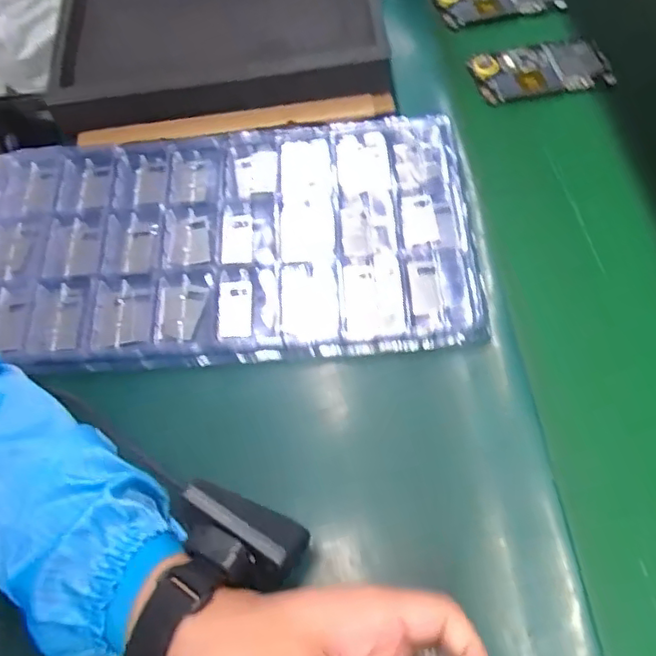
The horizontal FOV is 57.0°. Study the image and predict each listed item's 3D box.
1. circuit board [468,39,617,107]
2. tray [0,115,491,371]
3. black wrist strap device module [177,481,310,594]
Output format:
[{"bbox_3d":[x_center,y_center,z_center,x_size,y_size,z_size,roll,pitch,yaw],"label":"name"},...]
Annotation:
[{"bbox_3d":[0.199,-0.239,0.562,0.126,0.011,0.062,-10,59,-6],"label":"circuit board"},{"bbox_3d":[-0.091,-0.071,0.476,0.390,0.044,0.209,-2,58,-1],"label":"tray"},{"bbox_3d":[-0.049,0.113,0.322,0.071,0.023,0.041,22,36,14],"label":"black wrist strap device module"}]

